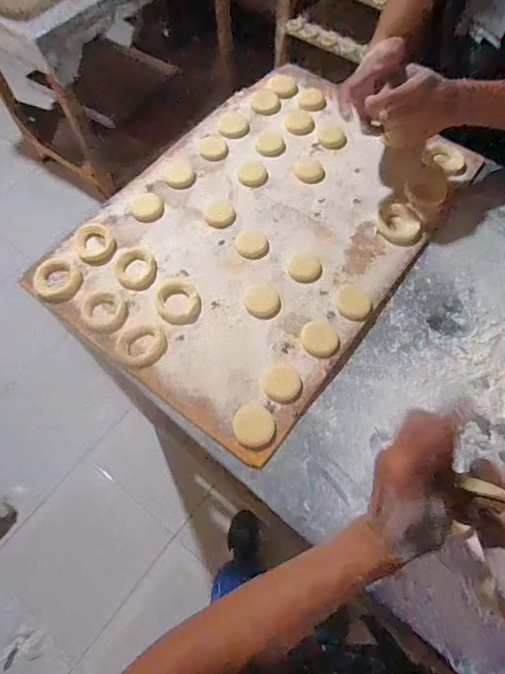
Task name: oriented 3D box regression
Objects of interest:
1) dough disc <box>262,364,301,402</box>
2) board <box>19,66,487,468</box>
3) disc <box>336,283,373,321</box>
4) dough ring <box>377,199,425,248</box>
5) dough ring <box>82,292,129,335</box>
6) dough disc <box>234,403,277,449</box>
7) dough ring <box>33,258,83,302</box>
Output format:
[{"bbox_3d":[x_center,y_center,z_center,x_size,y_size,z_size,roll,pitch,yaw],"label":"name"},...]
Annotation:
[{"bbox_3d":[0.037,0.056,0.490,0.045,0.004,0.047,0,65,1],"label":"dough disc"},{"bbox_3d":[0.012,-0.177,0.599,0.421,0.015,0.585,34,70,15],"label":"board"},{"bbox_3d":[0.135,-0.047,0.537,0.044,0.004,0.053,-30,68,-12],"label":"disc"},{"bbox_3d":[0.216,-0.172,0.593,0.059,0.011,0.083,-13,65,-5],"label":"dough ring"},{"bbox_3d":[-0.197,-0.033,0.533,0.057,0.009,0.058,0,65,1],"label":"dough ring"},{"bbox_3d":[0.002,0.103,0.467,0.047,0.004,0.049,0,65,1],"label":"dough disc"},{"bbox_3d":[-0.267,-0.079,0.547,0.060,0.016,0.059,0,65,1],"label":"dough ring"}]

